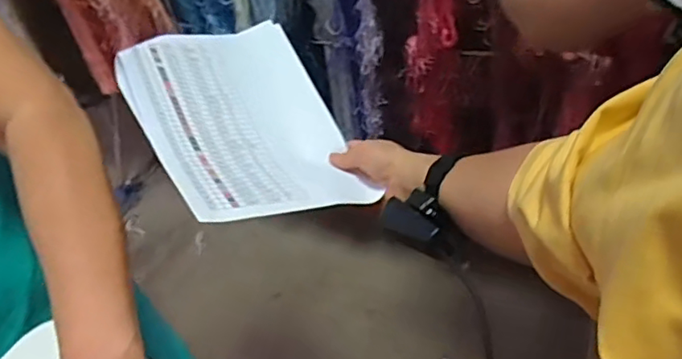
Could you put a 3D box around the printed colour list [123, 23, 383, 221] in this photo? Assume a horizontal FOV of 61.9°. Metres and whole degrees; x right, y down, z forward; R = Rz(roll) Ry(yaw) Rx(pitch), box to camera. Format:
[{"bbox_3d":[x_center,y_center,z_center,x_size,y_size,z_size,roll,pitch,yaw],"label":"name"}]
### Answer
[{"bbox_3d":[-0.104,-0.070,0.620,0.218,0.029,0.294,-7,49,-37],"label":"printed colour list"}]

